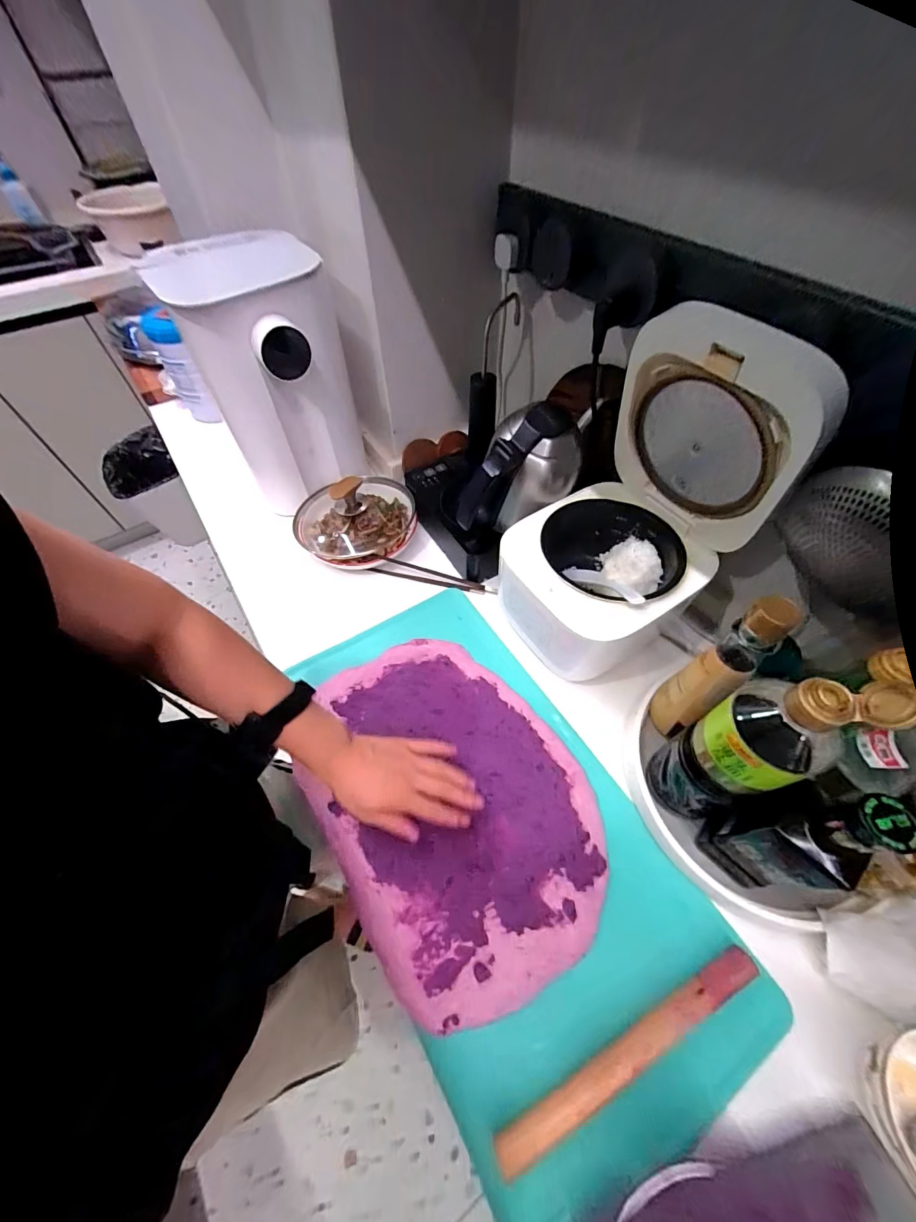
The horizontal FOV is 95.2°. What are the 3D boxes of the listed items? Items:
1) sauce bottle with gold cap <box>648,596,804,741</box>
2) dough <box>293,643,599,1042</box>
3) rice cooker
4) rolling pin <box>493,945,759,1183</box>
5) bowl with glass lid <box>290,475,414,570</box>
[{"bbox_3d":[0.264,0.071,0.447,0.047,0.236,0.052,-32,61,-19],"label":"sauce bottle with gold cap"},{"bbox_3d":[-0.012,0.214,0.507,0.291,0.013,0.399,-31,61,-19],"label":"dough"},{"bbox_3d":[0.185,-0.103,0.500,0.230,0.356,0.212,-28,60,-17],"label":"rice cooker"},{"bbox_3d":[0.159,0.396,0.376,0.281,0.025,0.027,-24,59,-15],"label":"rolling pin"},{"bbox_3d":[-0.174,-0.167,0.707,0.205,0.097,0.201,-18,58,-11],"label":"bowl with glass lid"}]

